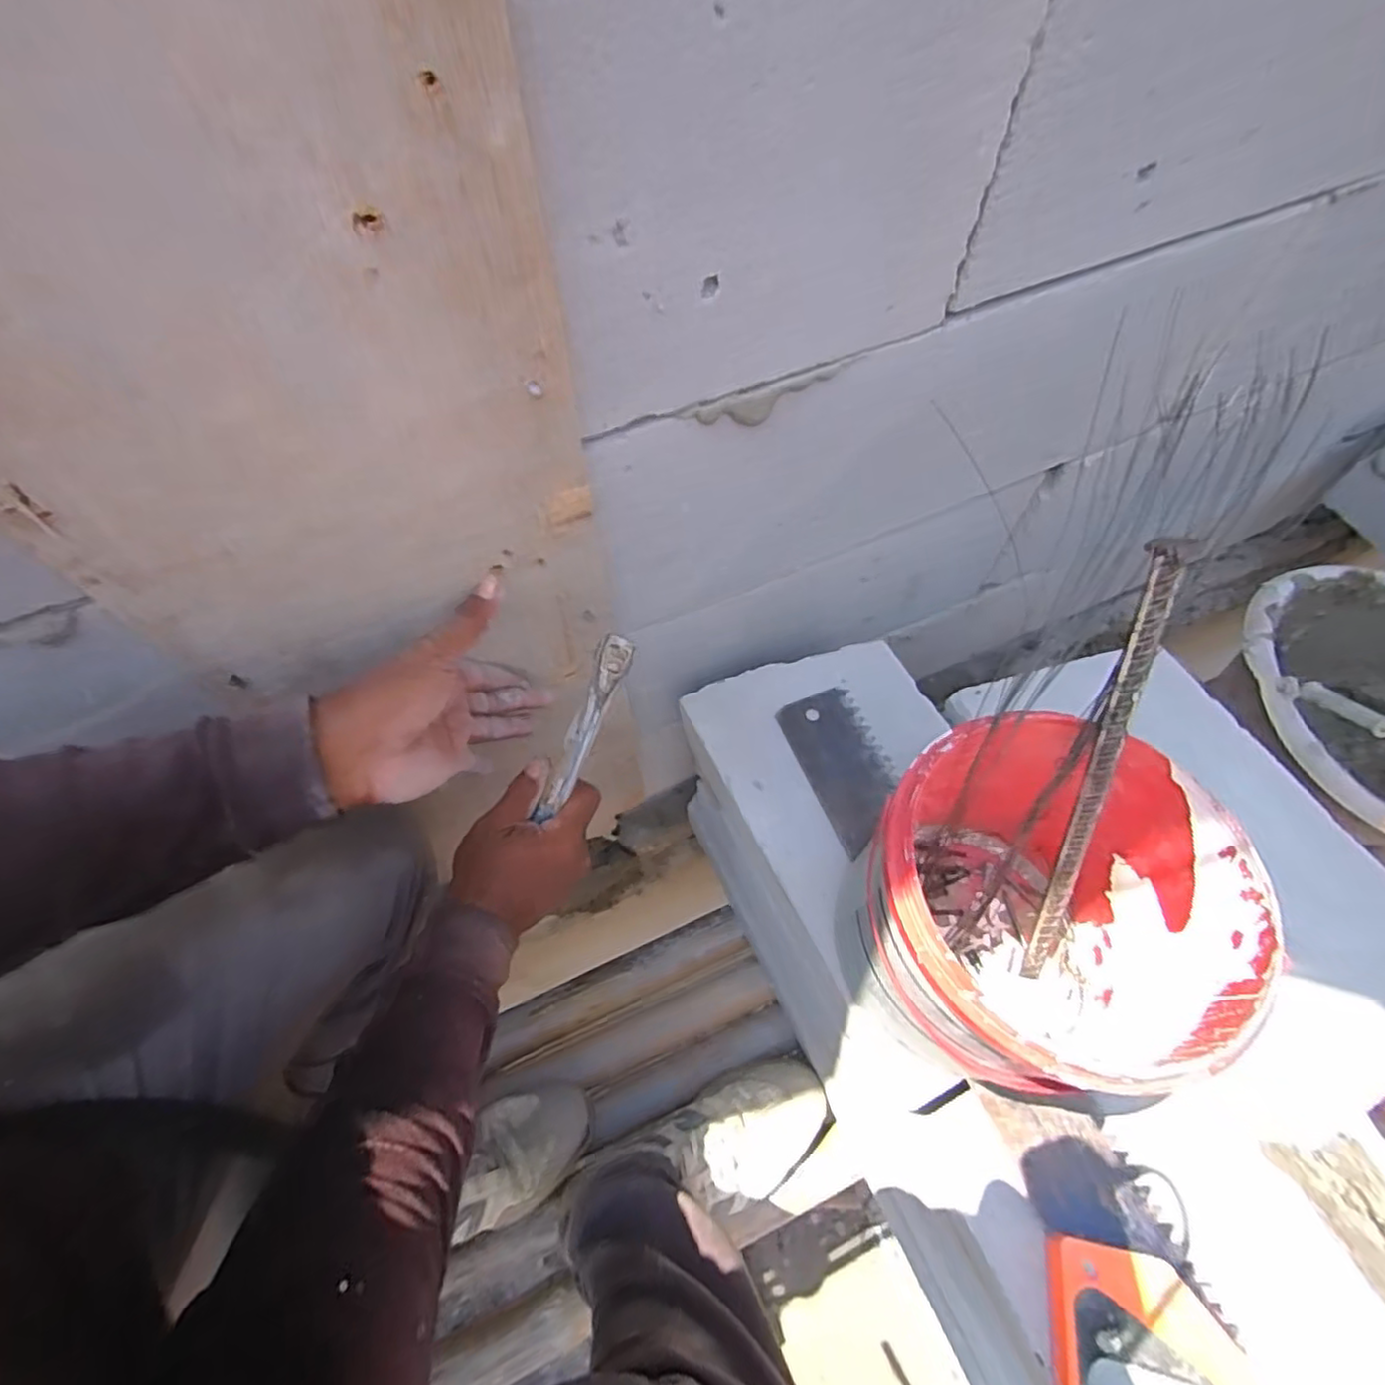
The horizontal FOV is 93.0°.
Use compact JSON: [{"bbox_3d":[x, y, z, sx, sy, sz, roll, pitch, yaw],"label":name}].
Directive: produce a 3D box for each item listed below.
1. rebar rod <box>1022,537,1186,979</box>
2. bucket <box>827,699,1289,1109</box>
[{"bbox_3d":[0.228,0.060,0.379,0.012,0.296,0.010,-2,29,-1],"label":"rebar rod"},{"bbox_3d":[0.194,0.133,0.412,0.182,0.198,0.171,0,63,0],"label":"bucket"}]

